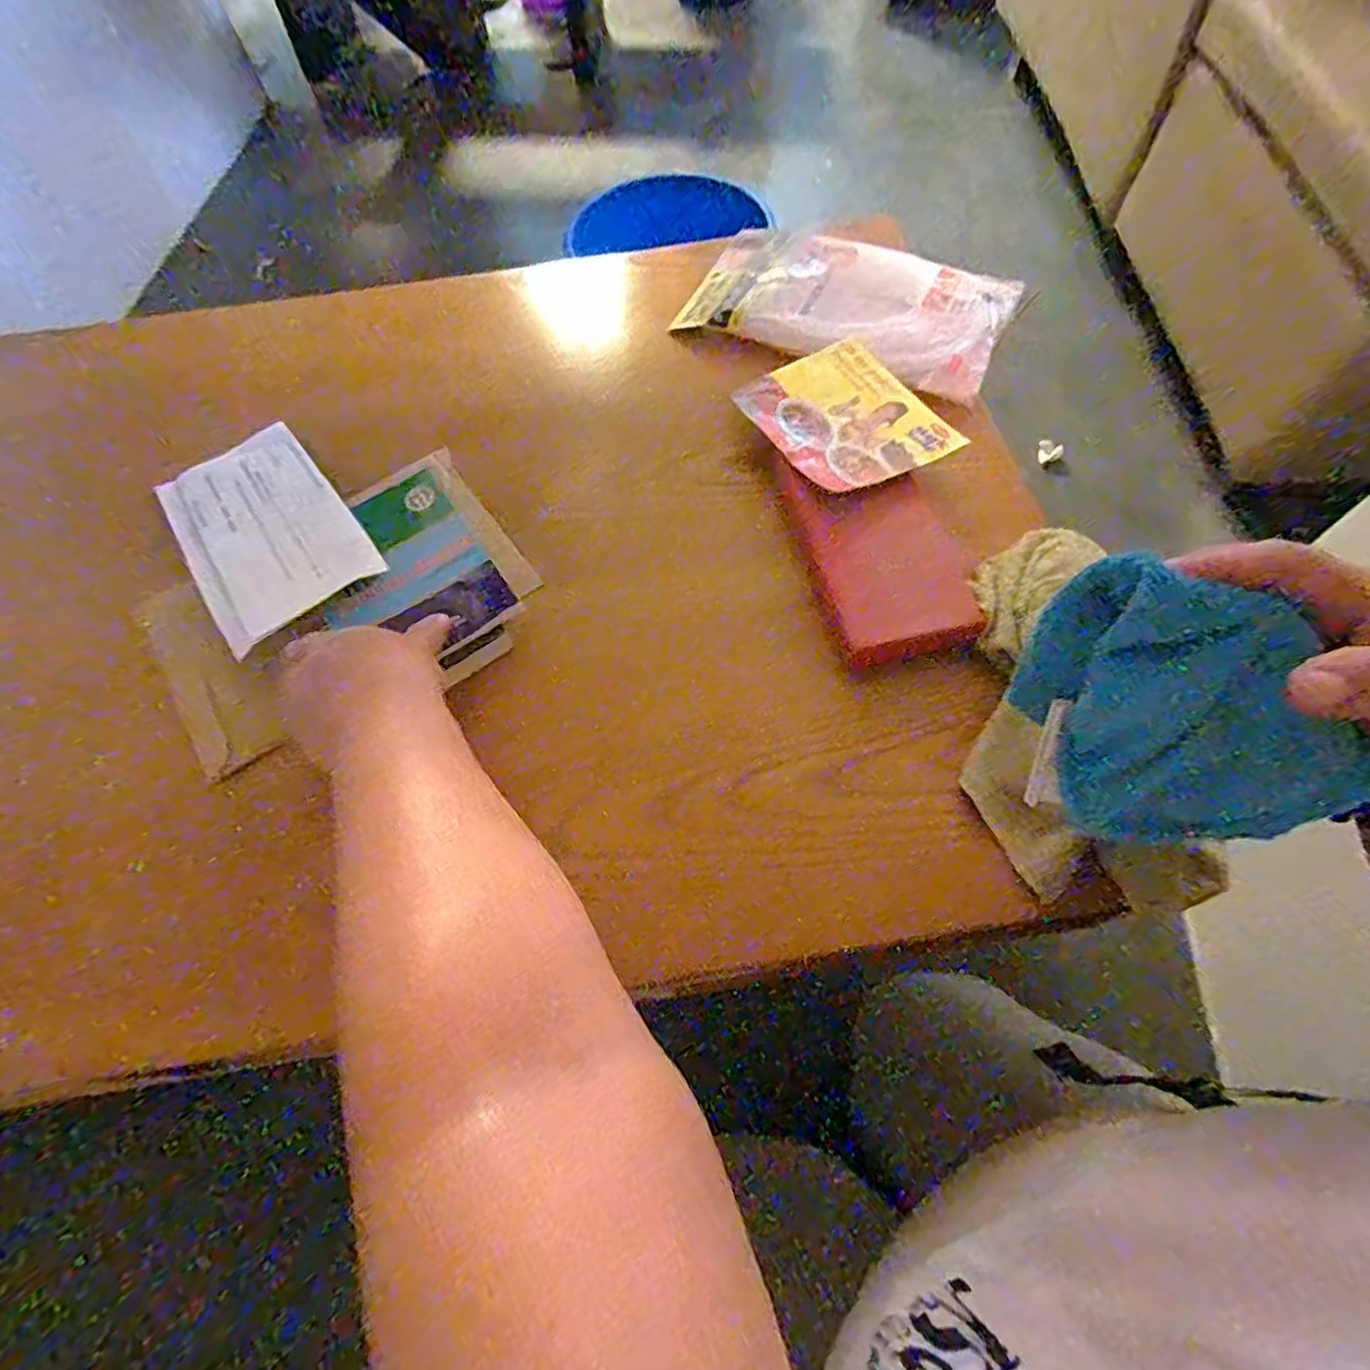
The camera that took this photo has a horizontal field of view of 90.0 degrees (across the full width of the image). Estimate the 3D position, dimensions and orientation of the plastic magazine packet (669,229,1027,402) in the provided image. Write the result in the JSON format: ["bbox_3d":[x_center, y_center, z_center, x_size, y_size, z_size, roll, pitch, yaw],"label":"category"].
[{"bbox_3d":[0.127,-0.306,0.544,0.243,0.031,0.134,25,66,13],"label":"plastic magazine packet"}]

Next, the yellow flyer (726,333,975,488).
[{"bbox_3d":[0.107,-0.186,0.475,0.104,0.023,0.140,-25,65,-11],"label":"yellow flyer"}]

